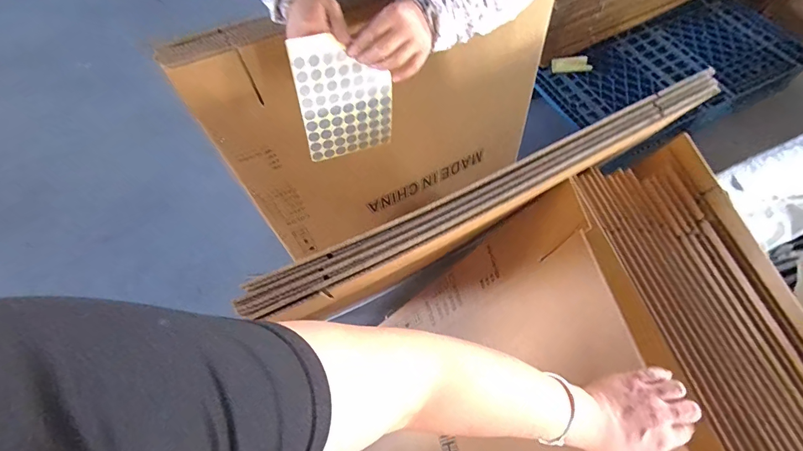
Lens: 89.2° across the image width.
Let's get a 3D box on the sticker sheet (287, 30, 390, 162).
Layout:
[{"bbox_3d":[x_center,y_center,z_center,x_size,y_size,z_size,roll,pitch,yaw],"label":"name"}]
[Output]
[{"bbox_3d":[-0.086,-0.196,0.648,0.143,0.202,0.009,-15,51,-13],"label":"sticker sheet"}]

